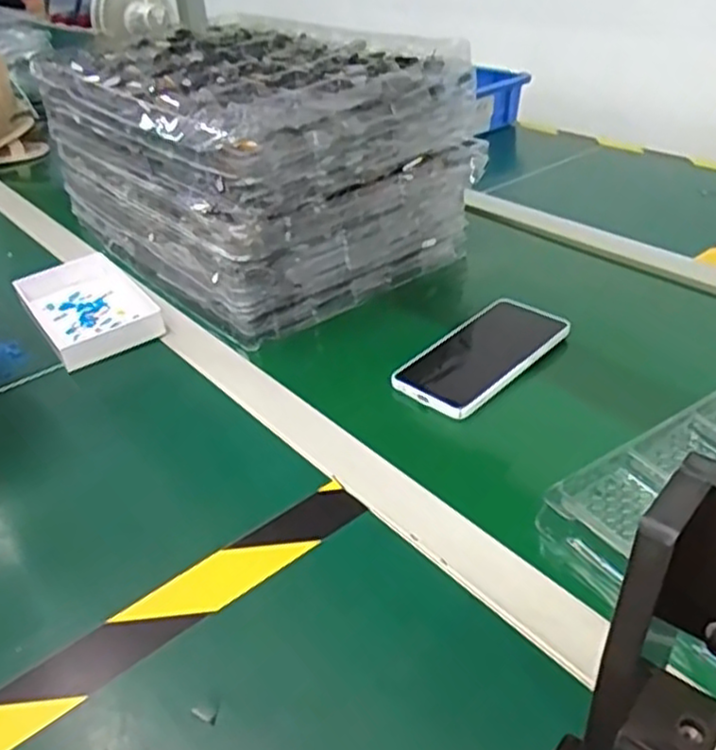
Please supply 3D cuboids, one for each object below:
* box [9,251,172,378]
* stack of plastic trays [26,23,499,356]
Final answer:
[{"bbox_3d":[-0.274,-0.070,0.730,0.105,0.030,0.188,-23,38,-27],"label":"box"},{"bbox_3d":[-0.126,-0.259,0.830,0.314,0.205,0.427,-26,39,-30],"label":"stack of plastic trays"}]

